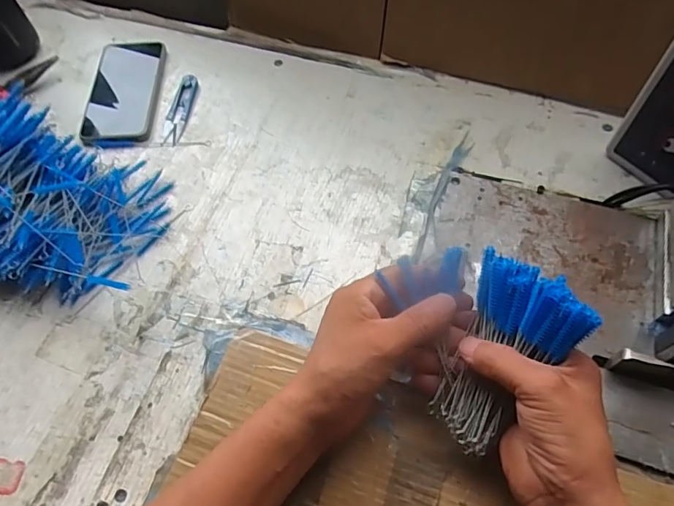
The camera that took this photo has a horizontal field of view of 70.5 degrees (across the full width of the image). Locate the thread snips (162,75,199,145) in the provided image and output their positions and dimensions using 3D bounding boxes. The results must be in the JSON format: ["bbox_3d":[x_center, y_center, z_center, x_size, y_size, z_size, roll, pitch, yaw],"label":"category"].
[{"bbox_3d":[-0.183,-0.168,0.554,0.026,0.011,0.103,3,59,4],"label":"thread snips"}]

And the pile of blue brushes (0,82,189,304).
[{"bbox_3d":[-0.378,-0.087,0.474,0.424,0.076,0.185,23,63,15],"label":"pile of blue brushes"}]

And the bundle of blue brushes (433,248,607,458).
[{"bbox_3d":[0.113,0.072,0.329,0.076,0.029,0.127,28,105,18],"label":"bundle of blue brushes"}]

